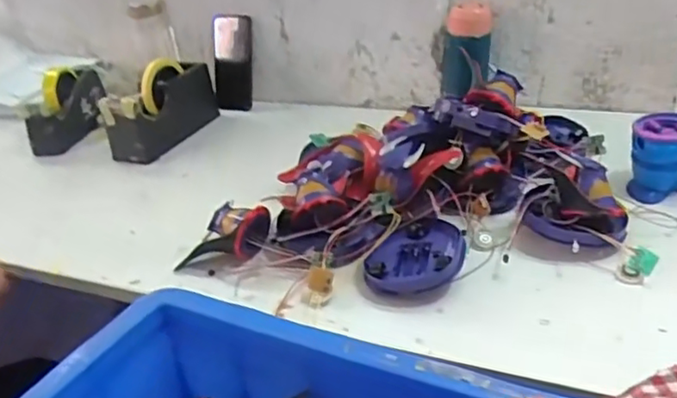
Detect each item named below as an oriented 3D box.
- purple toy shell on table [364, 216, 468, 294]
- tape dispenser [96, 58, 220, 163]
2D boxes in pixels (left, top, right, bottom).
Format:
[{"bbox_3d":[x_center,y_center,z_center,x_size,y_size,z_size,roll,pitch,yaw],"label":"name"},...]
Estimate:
[{"bbox_3d":[0.080,0.063,0.664,0.099,0.034,0.104,3,30,16],"label":"purple toy shell on table"},{"bbox_3d":[-0.285,-0.152,1.019,0.081,0.117,0.191,9,32,24],"label":"tape dispenser"}]

